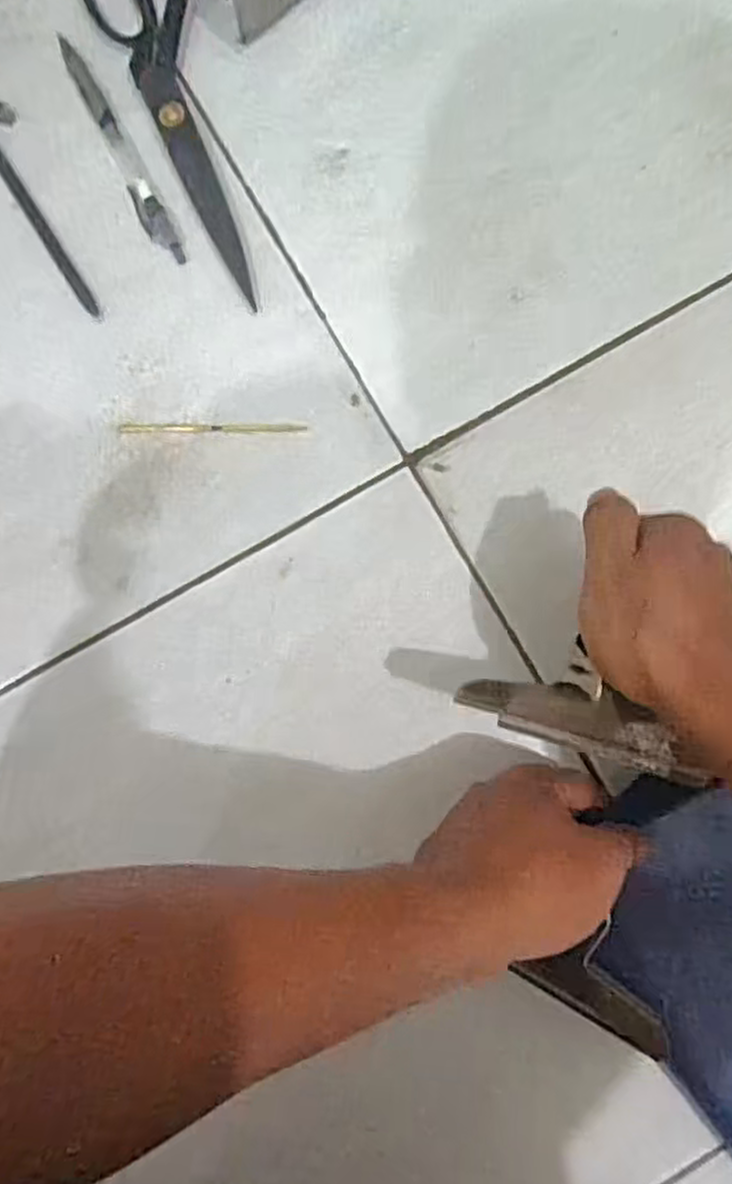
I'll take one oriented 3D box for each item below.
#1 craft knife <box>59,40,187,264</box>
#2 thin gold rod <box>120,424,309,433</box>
[{"bbox_3d":[-0.138,-0.246,0.416,0.016,0.004,0.140,-29,87,-3],"label":"craft knife"},{"bbox_3d":[-0.086,-0.092,0.417,0.103,0.004,0.005,-1,86,-2],"label":"thin gold rod"}]

